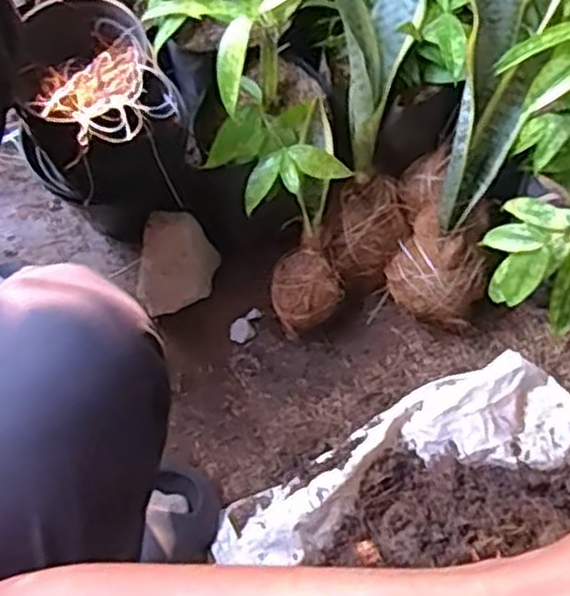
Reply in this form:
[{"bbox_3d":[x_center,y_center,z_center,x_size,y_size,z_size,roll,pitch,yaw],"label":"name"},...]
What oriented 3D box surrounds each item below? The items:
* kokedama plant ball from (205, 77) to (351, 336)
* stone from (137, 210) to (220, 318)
[{"bbox_3d":[0.001,-0.089,0.822,0.117,0.072,0.258,-17,107,-6],"label":"kokedama plant ball"},{"bbox_3d":[-0.128,-0.038,0.886,0.097,0.083,0.089,-1,63,3],"label":"stone"}]

